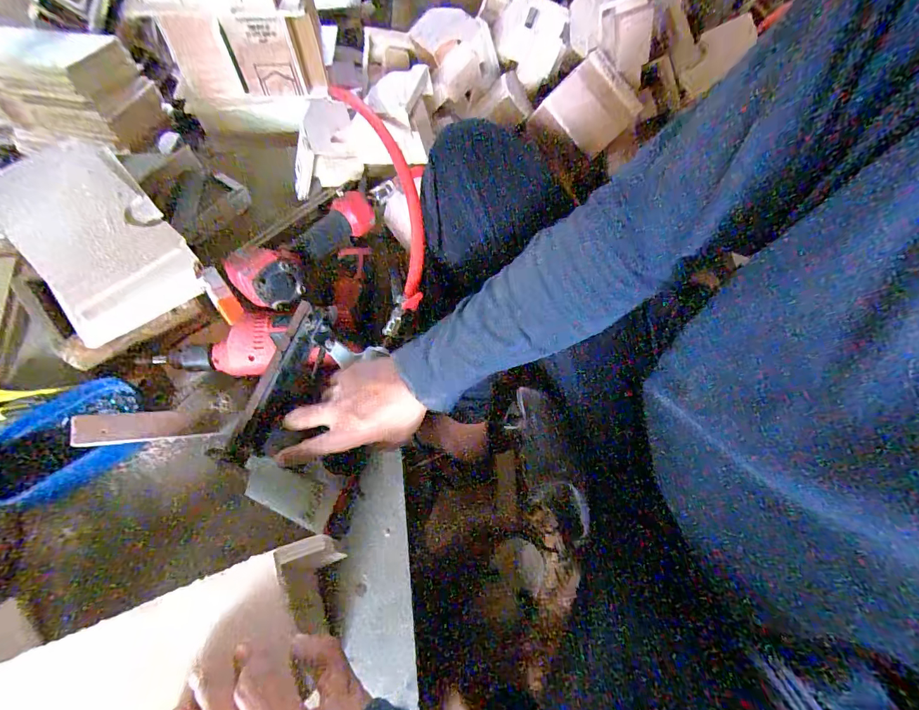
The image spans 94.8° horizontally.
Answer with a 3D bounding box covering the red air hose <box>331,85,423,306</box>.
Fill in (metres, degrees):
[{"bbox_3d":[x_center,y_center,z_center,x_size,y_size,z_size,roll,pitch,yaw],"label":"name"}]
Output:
[{"bbox_3d":[-0.080,-0.194,0.495,0.063,0.073,0.305,-16,64,-10],"label":"red air hose"}]

